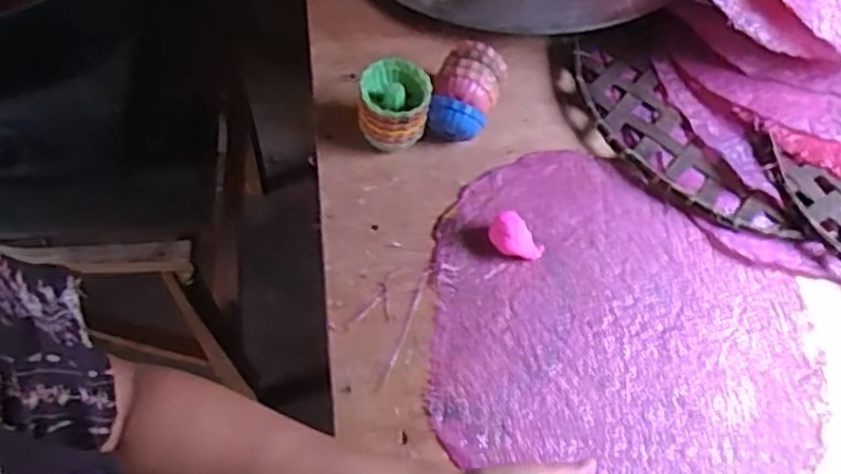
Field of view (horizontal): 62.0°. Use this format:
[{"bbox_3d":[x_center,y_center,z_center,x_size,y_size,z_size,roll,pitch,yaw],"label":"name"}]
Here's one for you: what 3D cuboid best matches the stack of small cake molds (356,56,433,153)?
[{"bbox_3d":[-0.024,-0.116,0.647,0.061,0.072,0.062,6,62,2],"label":"stack of small cake molds"}]

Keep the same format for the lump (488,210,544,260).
[{"bbox_3d":[0.083,0.004,0.612,0.044,0.034,0.037,38,67,17],"label":"lump"}]

